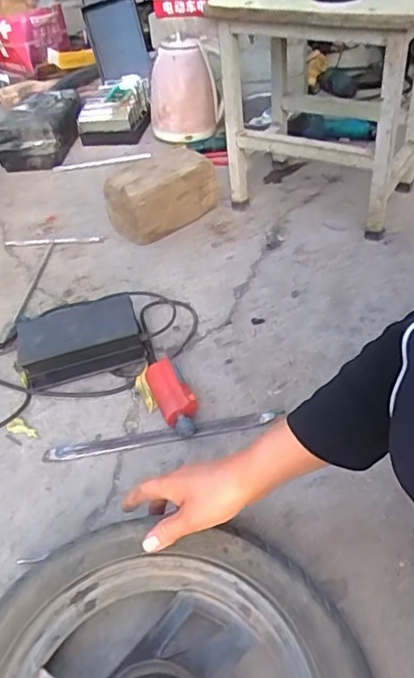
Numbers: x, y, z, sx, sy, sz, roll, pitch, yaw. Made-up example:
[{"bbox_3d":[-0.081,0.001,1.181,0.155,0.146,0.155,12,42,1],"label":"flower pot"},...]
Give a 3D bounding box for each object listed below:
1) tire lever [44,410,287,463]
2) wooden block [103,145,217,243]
[{"bbox_3d":[-0.056,0.123,0.701,0.298,0.009,0.021,-9,45,-5],"label":"tire lever"},{"bbox_3d":[-0.088,-0.280,1.052,0.205,0.114,0.119,-33,52,-26],"label":"wooden block"}]

